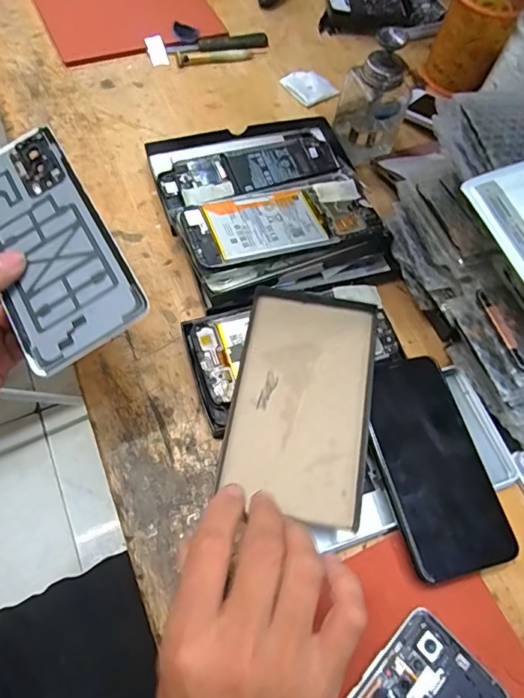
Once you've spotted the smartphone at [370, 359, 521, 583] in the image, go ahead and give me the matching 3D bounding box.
[{"bbox_3d":[0.122,0.079,0.344,0.078,0.013,0.151,-12,66,-6],"label":"smartphone"}]

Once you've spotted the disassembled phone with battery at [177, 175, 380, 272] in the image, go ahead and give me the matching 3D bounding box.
[{"bbox_3d":[0.017,-0.111,0.409,0.163,0.007,0.072,-15,63,-14],"label":"disassembled phone with battery"}]

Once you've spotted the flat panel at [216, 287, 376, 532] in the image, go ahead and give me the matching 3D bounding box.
[{"bbox_3d":[0.030,0.037,0.356,0.099,0.010,0.168,9,66,4],"label":"flat panel"}]

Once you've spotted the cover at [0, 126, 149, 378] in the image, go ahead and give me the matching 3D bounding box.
[{"bbox_3d":[-0.130,-0.064,0.287,0.073,0.005,0.155,-32,73,-1],"label":"cover"}]

